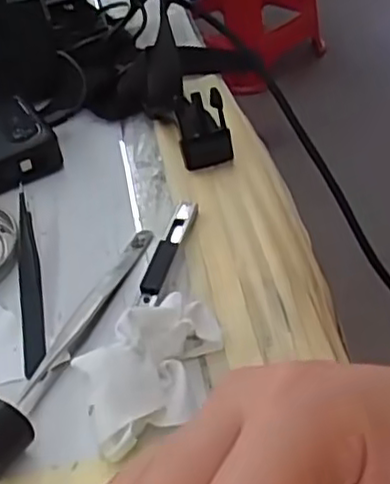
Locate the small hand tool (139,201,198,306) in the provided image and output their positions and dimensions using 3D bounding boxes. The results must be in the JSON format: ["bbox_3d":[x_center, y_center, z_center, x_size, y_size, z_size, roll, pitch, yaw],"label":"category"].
[{"bbox_3d":[-0.014,0.004,0.350,0.012,0.009,0.068,8,43,17],"label":"small hand tool"}]

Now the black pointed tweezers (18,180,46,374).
[{"bbox_3d":[-0.088,0.008,0.358,0.012,0.010,0.148,-13,41,-7],"label":"black pointed tweezers"}]

